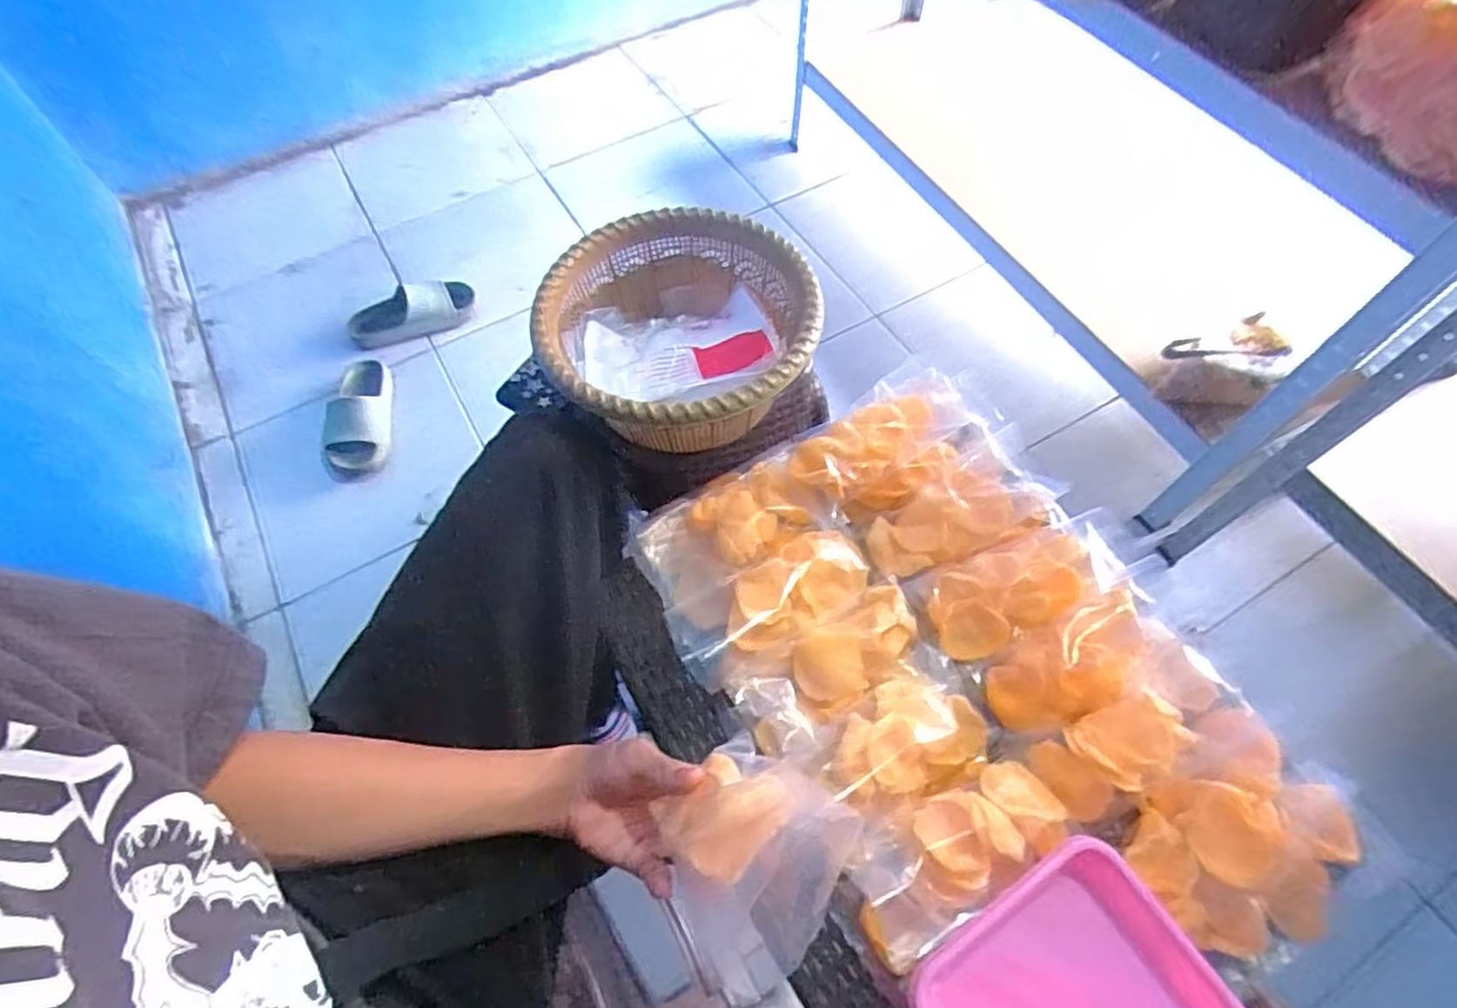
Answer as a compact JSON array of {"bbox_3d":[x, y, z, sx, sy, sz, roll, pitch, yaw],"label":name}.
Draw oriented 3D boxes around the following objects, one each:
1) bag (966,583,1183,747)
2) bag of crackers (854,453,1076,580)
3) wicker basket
[{"bbox_3d":[0.280,0.130,0.568,0.153,0.040,0.078,-31,63,8],"label":"bag"},{"bbox_3d":[0.210,0.014,0.647,0.174,0.041,0.082,-23,63,-10],"label":"bag of crackers"},{"bbox_3d":[-0.046,-0.164,0.709,0.270,0.111,0.259,-2,62,1],"label":"wicker basket"}]

